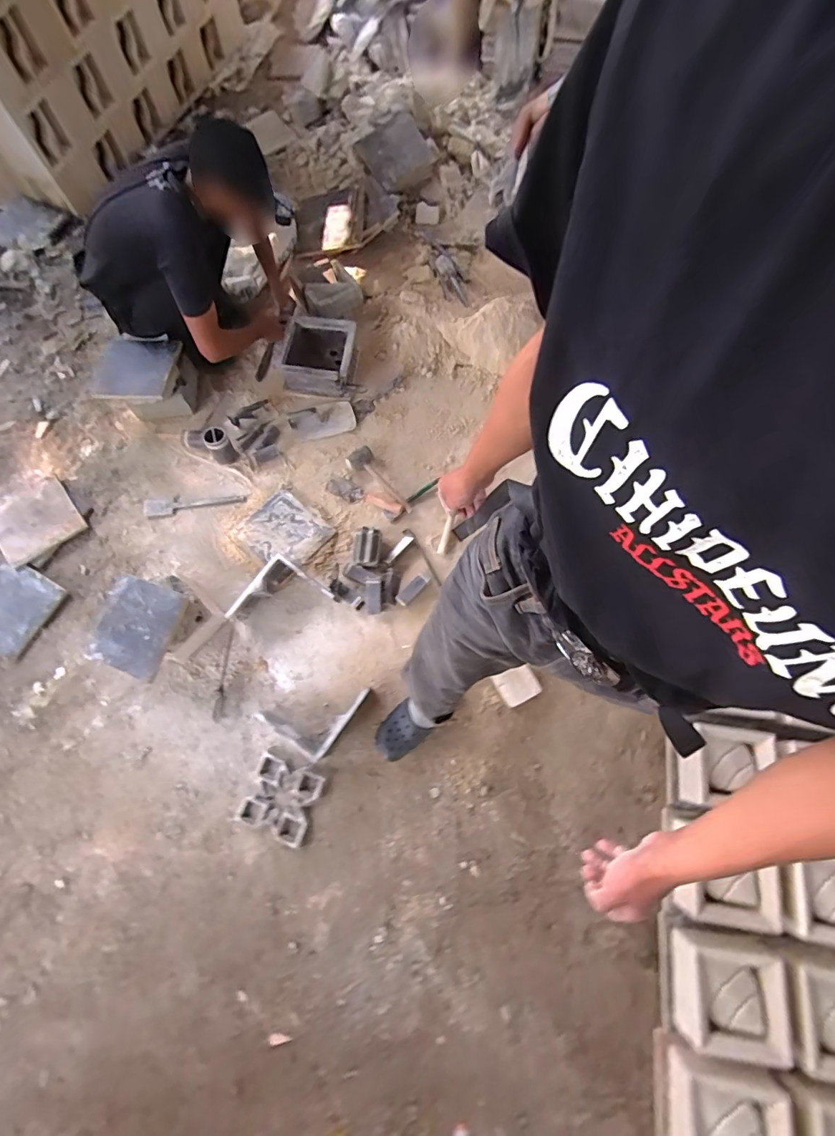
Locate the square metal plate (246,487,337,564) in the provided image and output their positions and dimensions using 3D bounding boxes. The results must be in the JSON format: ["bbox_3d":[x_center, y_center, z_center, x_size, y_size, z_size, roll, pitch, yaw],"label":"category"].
[{"bbox_3d":[-0.441,-0.119,1.519,0.242,0.022,0.226,40,77,9],"label":"square metal plate"}]

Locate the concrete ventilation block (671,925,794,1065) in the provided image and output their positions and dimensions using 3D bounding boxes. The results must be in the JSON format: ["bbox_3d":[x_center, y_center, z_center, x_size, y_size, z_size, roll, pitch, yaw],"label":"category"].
[{"bbox_3d":[0.758,1.022,1.112,0.231,0.085,0.233,7,76,0],"label":"concrete ventilation block"}]

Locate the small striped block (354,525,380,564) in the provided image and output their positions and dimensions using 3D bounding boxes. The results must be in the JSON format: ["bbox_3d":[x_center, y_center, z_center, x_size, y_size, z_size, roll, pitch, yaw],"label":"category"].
[{"bbox_3d":[-0.163,-0.065,1.483,0.087,0.073,0.120,3,74,-1],"label":"small striped block"}]

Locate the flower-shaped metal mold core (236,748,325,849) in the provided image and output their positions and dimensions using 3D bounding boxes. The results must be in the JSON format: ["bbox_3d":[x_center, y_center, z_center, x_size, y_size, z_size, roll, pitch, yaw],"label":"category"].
[{"bbox_3d":[-0.379,0.641,1.285,0.190,0.024,0.195,21,74,4],"label":"flower-shaped metal mold core"}]

